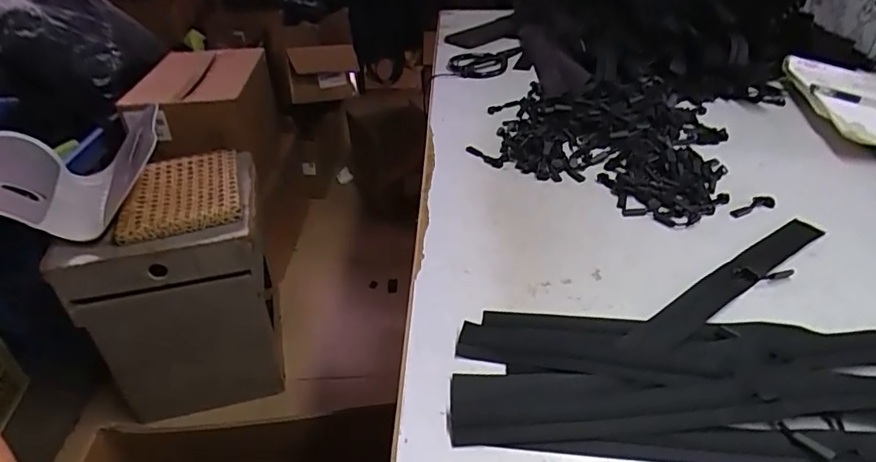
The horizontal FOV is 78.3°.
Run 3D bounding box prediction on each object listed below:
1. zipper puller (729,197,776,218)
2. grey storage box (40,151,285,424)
[{"bbox_3d":[0.339,-0.027,0.579,0.056,0.006,0.016,-17,38,-20],"label":"zipper puller"},{"bbox_3d":[-0.593,0.131,1.284,0.383,0.489,0.345,-11,37,-13],"label":"grey storage box"}]

